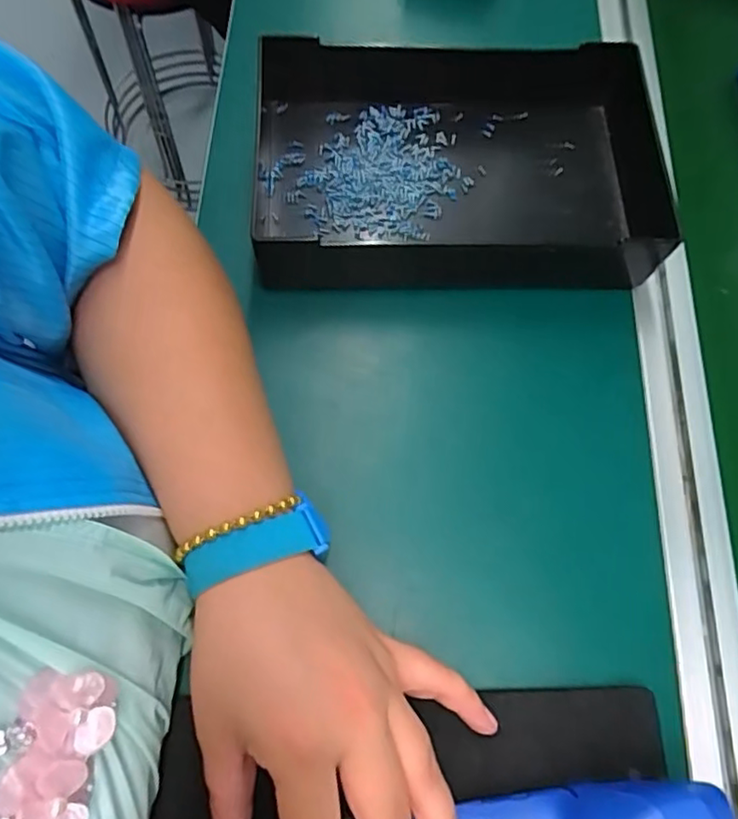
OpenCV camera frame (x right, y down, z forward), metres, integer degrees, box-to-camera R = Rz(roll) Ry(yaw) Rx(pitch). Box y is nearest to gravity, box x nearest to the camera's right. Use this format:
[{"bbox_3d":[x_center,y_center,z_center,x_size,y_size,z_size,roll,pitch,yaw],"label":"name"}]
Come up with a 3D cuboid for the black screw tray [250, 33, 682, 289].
[{"bbox_3d":[0.051,-0.165,0.417,0.257,0.051,0.172,0,69,-3],"label":"black screw tray"}]

